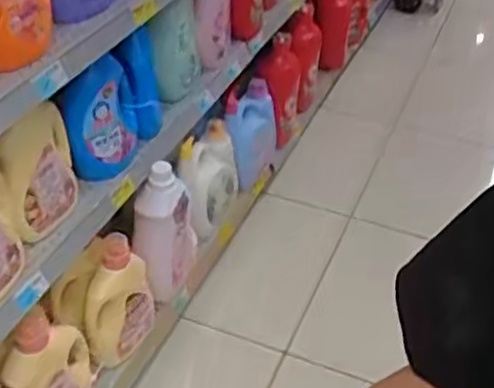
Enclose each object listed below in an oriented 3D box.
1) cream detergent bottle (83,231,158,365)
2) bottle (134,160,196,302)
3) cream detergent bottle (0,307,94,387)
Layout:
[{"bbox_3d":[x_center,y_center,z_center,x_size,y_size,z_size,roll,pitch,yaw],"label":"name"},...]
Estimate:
[{"bbox_3d":[-0.258,0.220,1.447,0.084,0.257,0.141,17,39,16],"label":"cream detergent bottle"},{"bbox_3d":[-0.178,0.074,1.560,0.079,0.342,0.116,20,40,20],"label":"bottle"},{"bbox_3d":[-0.367,0.332,1.311,0.097,0.258,0.179,10,38,9],"label":"cream detergent bottle"}]

